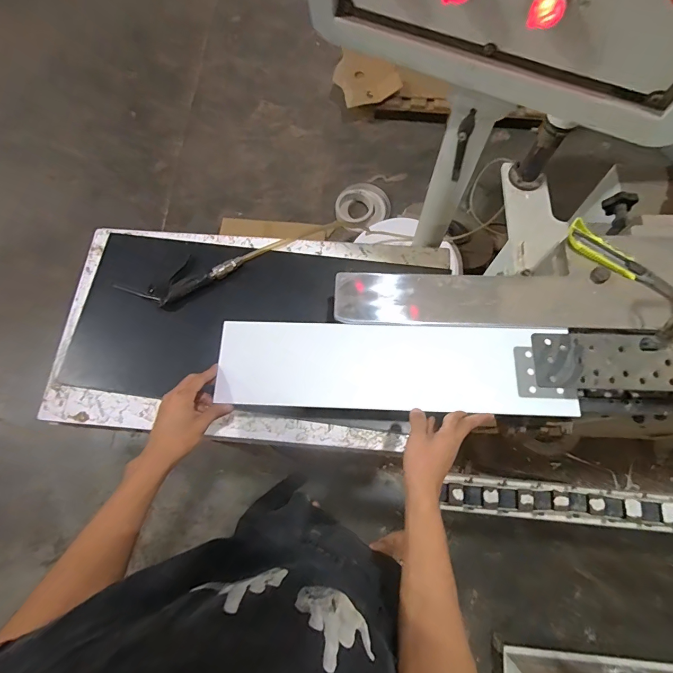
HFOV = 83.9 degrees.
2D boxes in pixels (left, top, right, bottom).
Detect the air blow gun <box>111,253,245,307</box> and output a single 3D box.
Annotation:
[{"bbox_3d":[-0.321,-0.121,0.755,0.254,0.033,0.095,-25,74,-5],"label":"air blow gun"}]

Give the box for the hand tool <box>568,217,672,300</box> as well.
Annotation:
[{"bbox_3d":[0.475,-0.118,0.621,0.204,0.030,0.048,35,77,12],"label":"hand tool"}]

